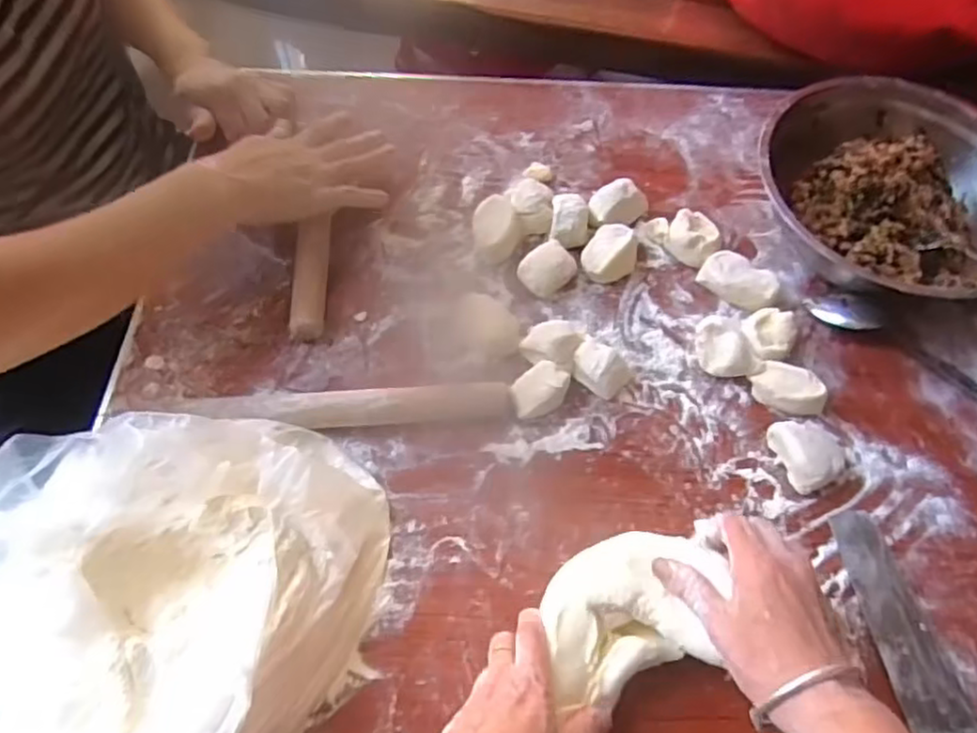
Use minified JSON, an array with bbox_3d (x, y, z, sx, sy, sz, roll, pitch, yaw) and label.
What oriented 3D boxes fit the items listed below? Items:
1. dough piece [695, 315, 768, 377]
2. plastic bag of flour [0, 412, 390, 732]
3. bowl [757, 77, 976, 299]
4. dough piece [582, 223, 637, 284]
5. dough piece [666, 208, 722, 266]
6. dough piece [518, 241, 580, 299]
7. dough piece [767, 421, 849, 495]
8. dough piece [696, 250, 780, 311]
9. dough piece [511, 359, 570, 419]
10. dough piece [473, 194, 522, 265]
[{"bbox_3d":[0.192,-0.014,0.551,0.040,0.030,0.053,-11,62,-6],"label":"dough piece"},{"bbox_3d":[-0.183,0.132,0.432,0.230,0.104,0.228,-32,66,-16],"label":"plastic bag of flour"},{"bbox_3d":[0.358,-0.151,0.601,0.236,0.078,0.222,0,62,0],"label":"bowl"},{"bbox_3d":[0.107,-0.098,0.594,0.043,0.032,0.053,22,64,11],"label":"dough piece"},{"bbox_3d":[0.181,-0.113,0.606,0.045,0.026,0.041,0,62,0],"label":"dough piece"},{"bbox_3d":[0.050,-0.083,0.581,0.044,0.037,0.035,-41,69,-20],"label":"dough piece"},{"bbox_3d":[0.246,0.063,0.514,0.051,0.027,0.053,-19,63,-10],"label":"dough piece"},{"bbox_3d":[0.214,-0.072,0.582,0.064,0.029,0.033,29,65,14],"label":"dough piece"},{"bbox_3d":[0.039,0.021,0.528,0.043,0.033,0.033,-34,67,-17],"label":"dough piece"},{"bbox_3d":[0.007,-0.122,0.610,0.039,0.032,0.061,-8,62,-5],"label":"dough piece"}]

